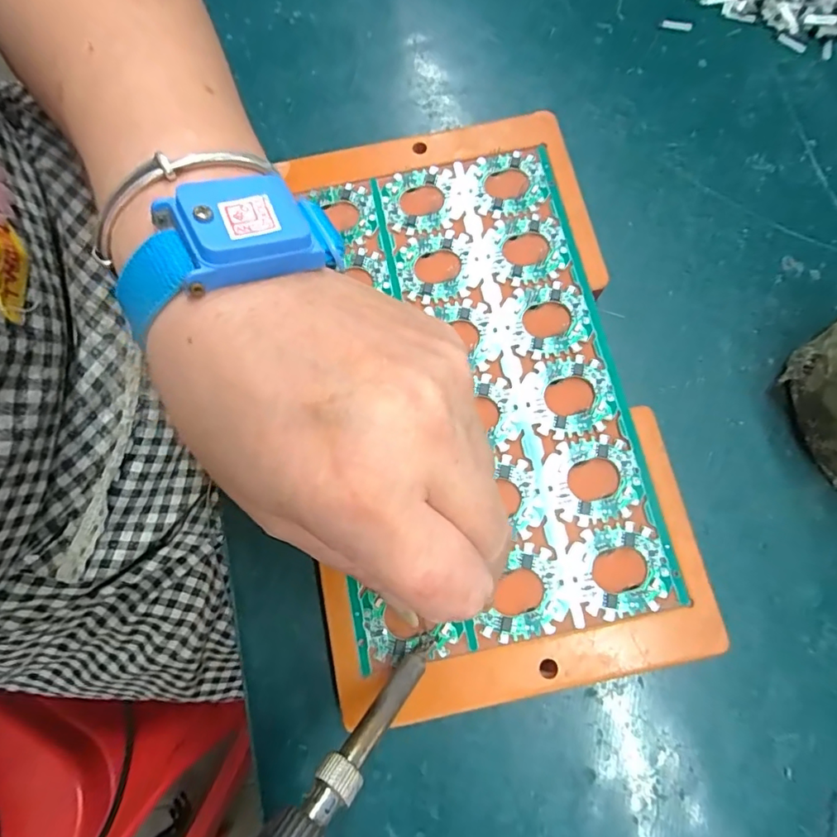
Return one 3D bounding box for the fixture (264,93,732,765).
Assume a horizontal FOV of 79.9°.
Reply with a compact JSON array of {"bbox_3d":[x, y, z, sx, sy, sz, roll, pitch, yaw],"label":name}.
[{"bbox_3d":[0.020,-0.016,0.209,0.135,0.019,0.233,-12,77,1],"label":"fixture"}]

